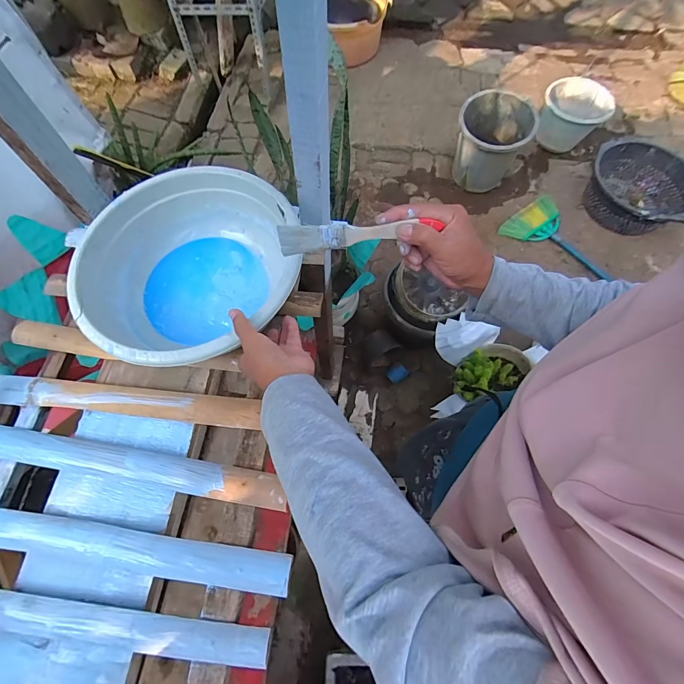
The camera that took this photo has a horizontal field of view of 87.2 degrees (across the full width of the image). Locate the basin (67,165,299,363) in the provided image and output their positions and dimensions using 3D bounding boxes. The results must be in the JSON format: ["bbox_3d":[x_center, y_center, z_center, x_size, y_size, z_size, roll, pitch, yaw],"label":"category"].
[{"bbox_3d":[-0.210,-0.096,0.515,0.285,0.110,0.287,0,69,0],"label":"basin"}]

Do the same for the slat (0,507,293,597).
[{"bbox_3d":[-0.295,0.252,0.440,0.466,0.015,0.045,7,69,3],"label":"slat"}]

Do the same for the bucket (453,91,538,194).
[{"bbox_3d":[0.619,-0.826,1.548,0.282,0.323,0.280,0,69,0],"label":"bucket"}]

